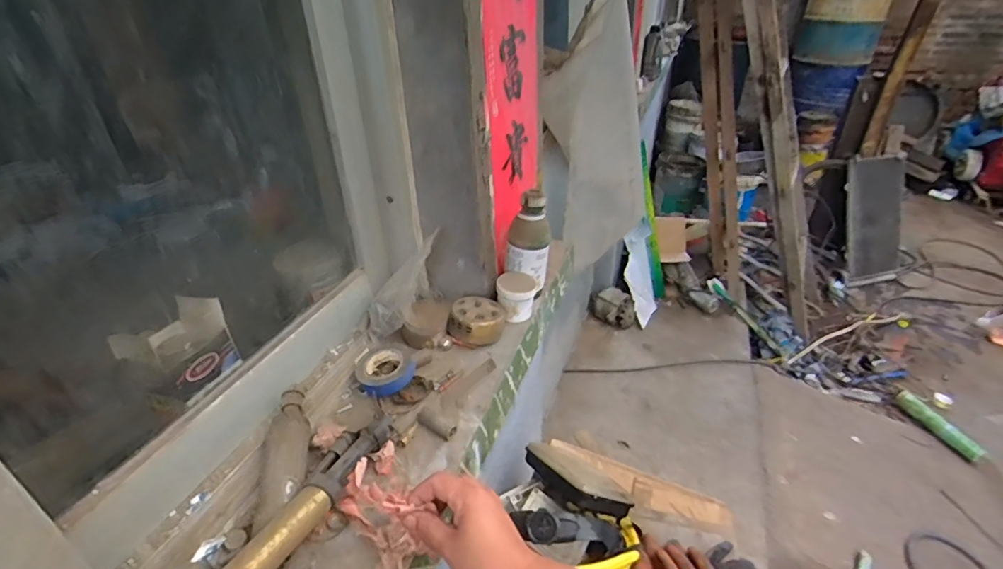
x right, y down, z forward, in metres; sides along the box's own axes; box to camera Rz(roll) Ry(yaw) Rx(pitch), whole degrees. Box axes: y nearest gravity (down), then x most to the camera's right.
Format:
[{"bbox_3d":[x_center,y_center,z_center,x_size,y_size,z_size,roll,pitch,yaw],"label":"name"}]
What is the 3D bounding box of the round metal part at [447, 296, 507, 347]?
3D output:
[{"bbox_3d":[-0.034,0.047,0.679,0.069,0.041,0.066,-1,32,1],"label":"round metal part"}]

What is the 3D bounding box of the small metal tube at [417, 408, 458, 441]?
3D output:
[{"bbox_3d":[-0.072,0.153,0.546,0.047,0.018,0.018,22,39,32],"label":"small metal tube"}]

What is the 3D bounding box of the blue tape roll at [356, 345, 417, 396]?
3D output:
[{"bbox_3d":[-0.139,0.100,0.594,0.068,0.019,0.076,-11,34,-15],"label":"blue tape roll"}]

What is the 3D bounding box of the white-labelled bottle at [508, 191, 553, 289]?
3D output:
[{"bbox_3d":[0.040,-0.068,0.723,0.051,0.133,0.052,-26,40,-33],"label":"white-labelled bottle"}]

